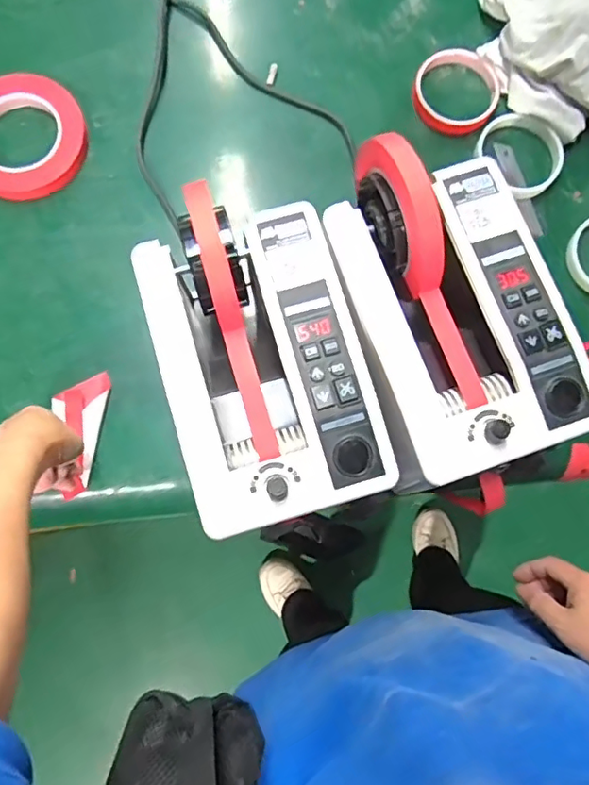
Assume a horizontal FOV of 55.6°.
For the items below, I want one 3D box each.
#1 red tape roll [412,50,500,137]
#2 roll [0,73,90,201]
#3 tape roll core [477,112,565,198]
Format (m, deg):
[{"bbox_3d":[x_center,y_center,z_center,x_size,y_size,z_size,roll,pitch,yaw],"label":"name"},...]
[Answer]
[{"bbox_3d":[0.162,-0.303,0.558,0.093,0.016,0.086,0,79,0],"label":"red tape roll"},{"bbox_3d":[-0.265,-0.249,0.545,0.121,0.024,0.124,0,79,0],"label":"roll"},{"bbox_3d":[0.224,-0.237,0.550,0.084,0.023,0.068,44,82,8],"label":"tape roll core"}]

